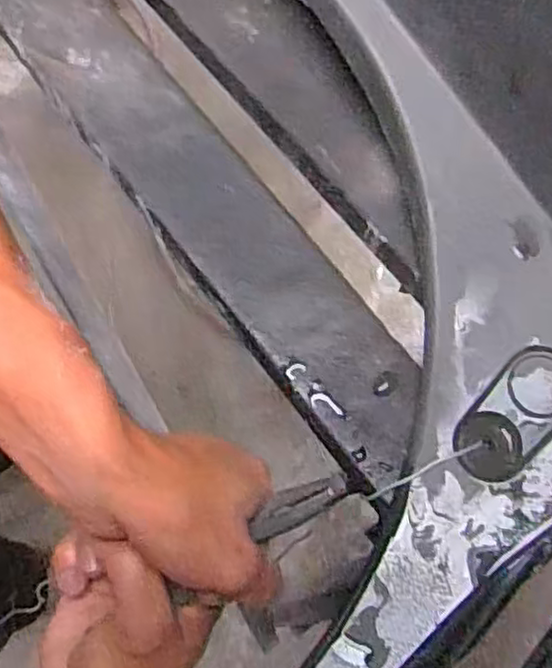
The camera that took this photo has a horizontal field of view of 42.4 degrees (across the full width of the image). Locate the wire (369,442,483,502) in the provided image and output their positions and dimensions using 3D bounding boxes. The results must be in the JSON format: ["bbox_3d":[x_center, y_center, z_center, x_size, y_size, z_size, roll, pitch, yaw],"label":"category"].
[{"bbox_3d":[0.061,0.054,0.284,0.051,0.005,0.004,-24,74,-8],"label":"wire"}]

